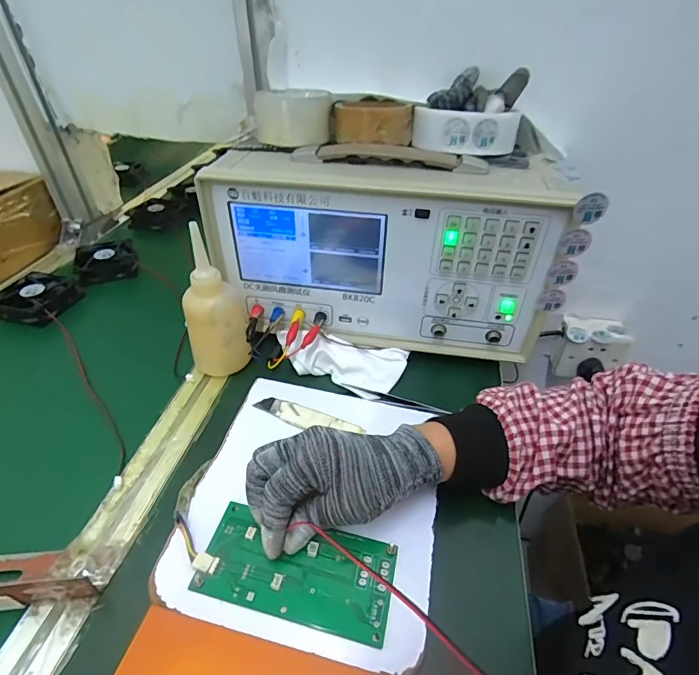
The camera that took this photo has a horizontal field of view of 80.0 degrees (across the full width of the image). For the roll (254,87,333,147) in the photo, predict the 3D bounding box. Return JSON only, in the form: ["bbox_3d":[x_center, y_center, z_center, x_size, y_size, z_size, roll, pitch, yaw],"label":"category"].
[{"bbox_3d":[-0.062,-0.241,0.457,0.081,0.049,0.090,-6,41,-8],"label":"roll"}]

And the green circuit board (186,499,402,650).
[{"bbox_3d":[-0.037,0.162,0.295,0.135,0.007,0.064,10,41,7],"label":"green circuit board"}]

